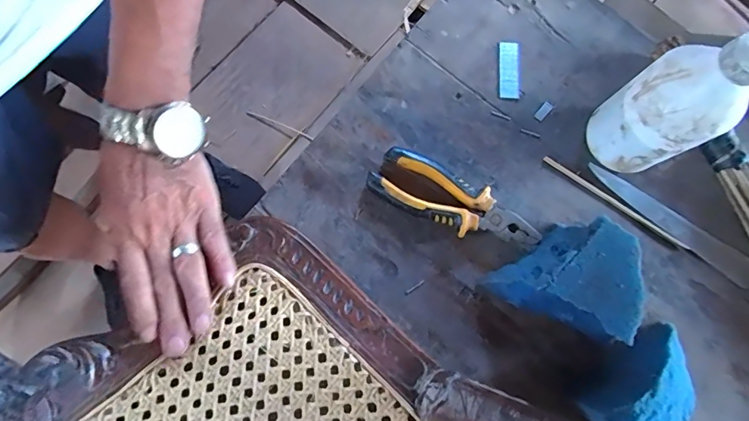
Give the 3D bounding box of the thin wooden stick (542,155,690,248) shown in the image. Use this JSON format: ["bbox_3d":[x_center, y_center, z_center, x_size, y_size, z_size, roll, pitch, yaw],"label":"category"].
[{"bbox_3d":[0.232,-0.009,0.430,0.156,0.006,0.006,34,80,3],"label":"thin wooden stick"}]

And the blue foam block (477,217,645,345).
[{"bbox_3d":[0.172,0.052,0.393,0.114,0.051,0.095,29,79,4],"label":"blue foam block"}]

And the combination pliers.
[{"bbox_3d":[0.075,-0.007,0.415,0.160,0.022,0.051,23,78,6],"label":"combination pliers"}]

